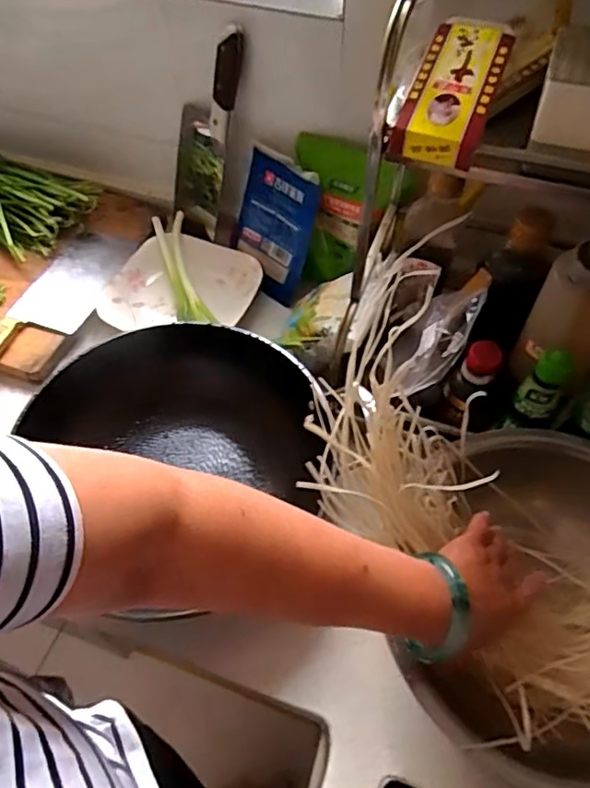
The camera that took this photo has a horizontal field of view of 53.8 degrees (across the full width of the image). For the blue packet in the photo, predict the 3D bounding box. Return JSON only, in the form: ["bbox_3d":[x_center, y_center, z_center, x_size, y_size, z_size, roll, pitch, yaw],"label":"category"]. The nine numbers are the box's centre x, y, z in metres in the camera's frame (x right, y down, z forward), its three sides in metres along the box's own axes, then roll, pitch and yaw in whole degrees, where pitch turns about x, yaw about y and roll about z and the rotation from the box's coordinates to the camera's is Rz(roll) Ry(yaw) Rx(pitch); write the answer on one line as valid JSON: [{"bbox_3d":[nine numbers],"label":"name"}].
[{"bbox_3d":[-0.031,-0.227,0.795,0.131,0.172,0.015,37,36,27],"label":"blue packet"}]

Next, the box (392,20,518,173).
[{"bbox_3d":[0.116,-0.220,0.422,0.059,0.028,0.123,19,73,13],"label":"box"}]

